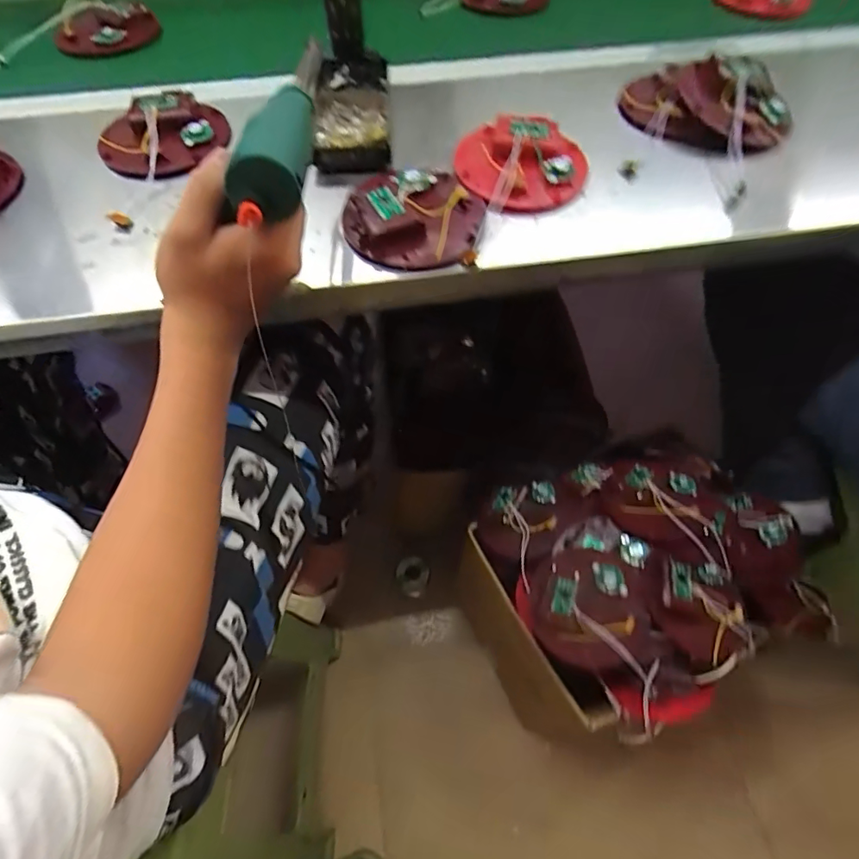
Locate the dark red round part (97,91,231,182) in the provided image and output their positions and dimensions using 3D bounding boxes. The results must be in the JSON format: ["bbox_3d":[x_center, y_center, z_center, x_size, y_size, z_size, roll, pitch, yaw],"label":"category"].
[{"bbox_3d":[-0.255,-0.282,0.477,0.118,0.025,0.116,0,59,0],"label":"dark red round part"}]

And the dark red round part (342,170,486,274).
[{"bbox_3d":[-0.013,-0.184,0.422,0.110,0.029,0.116,0,59,0],"label":"dark red round part"}]

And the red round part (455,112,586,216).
[{"bbox_3d":[0.081,-0.245,0.448,0.107,0.034,0.113,0,59,0],"label":"red round part"}]

